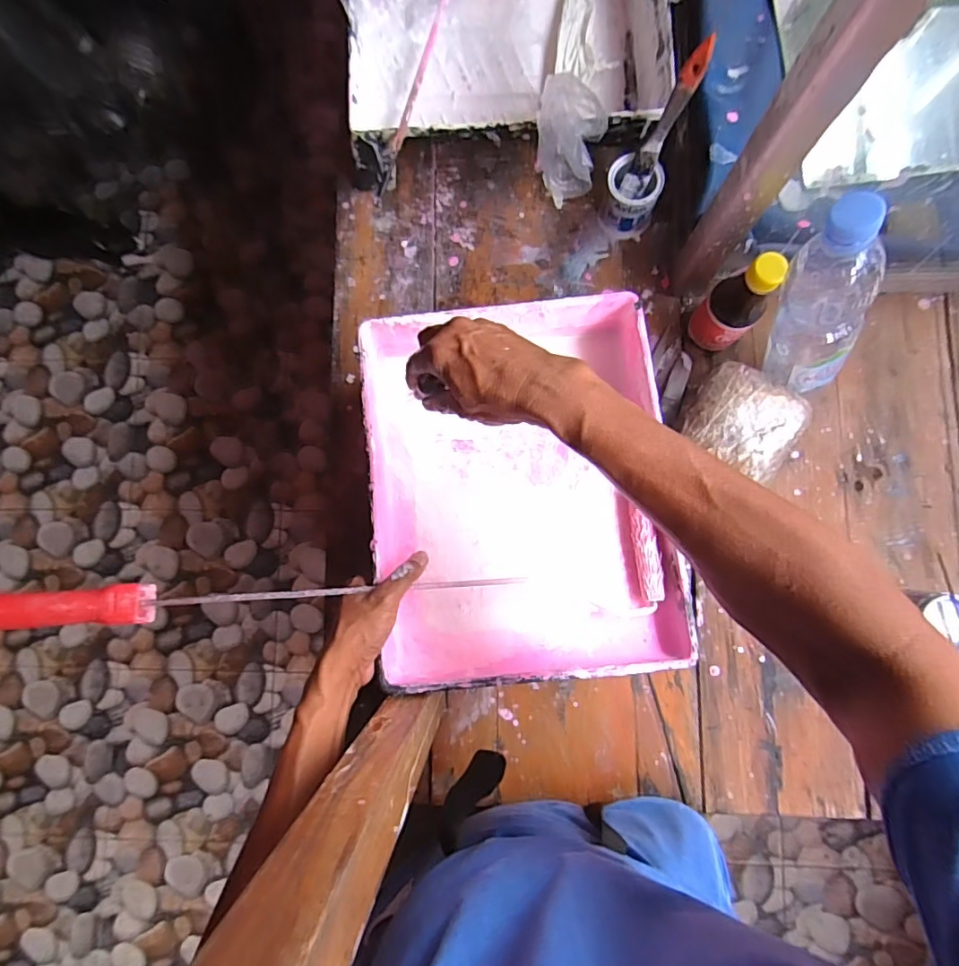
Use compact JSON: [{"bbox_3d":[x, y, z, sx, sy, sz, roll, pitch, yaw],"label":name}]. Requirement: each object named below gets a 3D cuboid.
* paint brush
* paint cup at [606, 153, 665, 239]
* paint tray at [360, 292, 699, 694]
[{"bbox_3d":[0.183,-0.351,0.501,0.022,0.129,0.006,33,45,6],"label":"paint brush"},{"bbox_3d":[0.162,-0.305,0.558,0.059,0.062,0.046,33,86,6],"label":"paint cup"},{"bbox_3d":[0.038,0.001,0.501,0.272,0.084,0.346,-6,83,2],"label":"paint tray"}]

